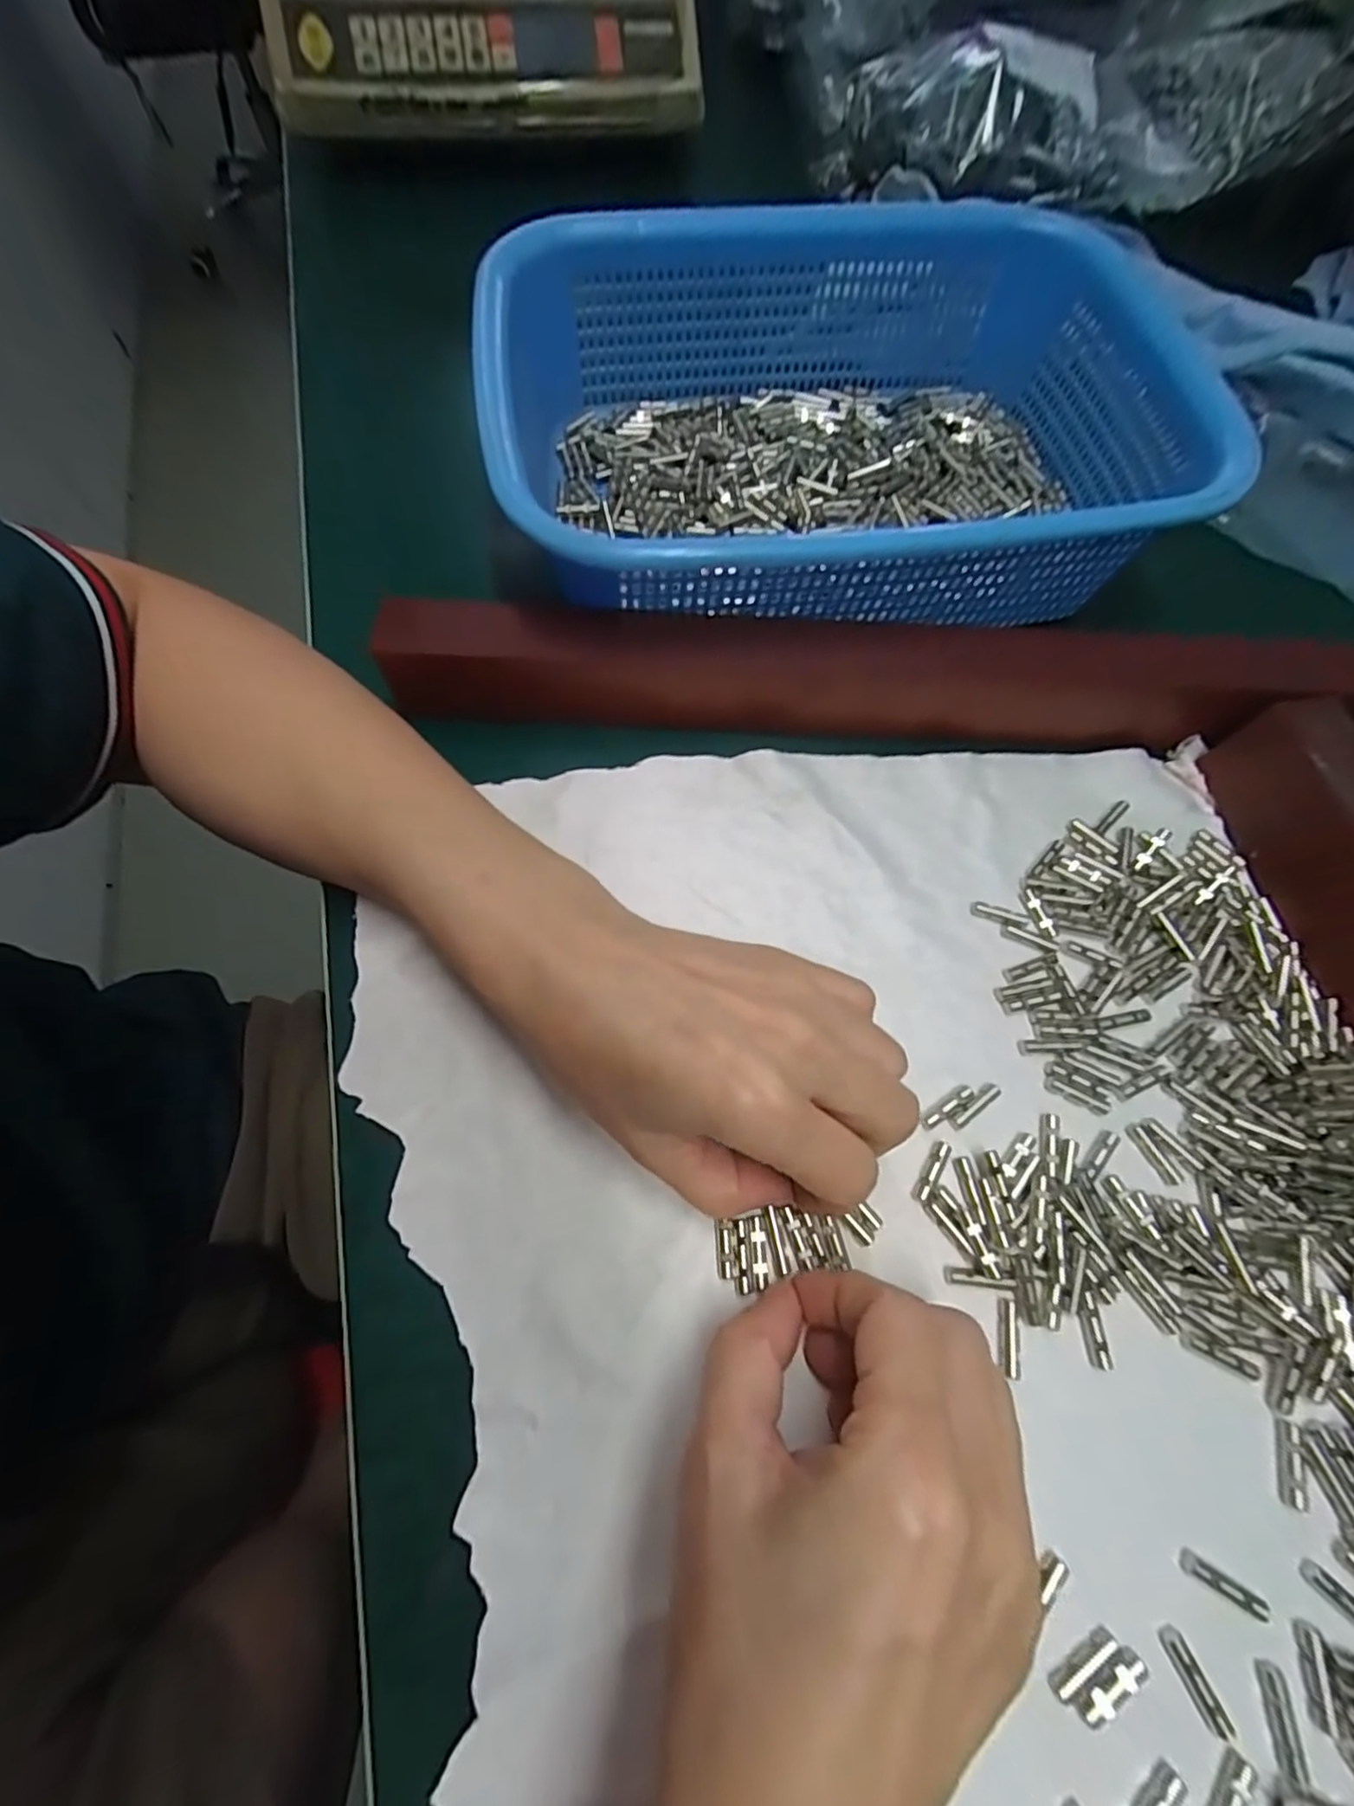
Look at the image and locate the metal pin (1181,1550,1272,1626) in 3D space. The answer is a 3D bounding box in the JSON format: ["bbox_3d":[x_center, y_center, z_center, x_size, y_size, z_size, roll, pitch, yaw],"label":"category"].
[{"bbox_3d":[0.146,0.182,0.168,0.022,0.004,0.005,29,71,11],"label":"metal pin"}]

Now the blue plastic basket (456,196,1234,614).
[{"bbox_3d":[0.076,-0.206,0.280,0.293,0.075,0.202,-9,69,-4],"label":"blue plastic basket"}]

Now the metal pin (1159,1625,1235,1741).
[{"bbox_3d":[0.132,0.199,0.160,0.006,0.004,0.022,-21,70,-8],"label":"metal pin"}]

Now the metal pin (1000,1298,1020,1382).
[{"bbox_3d":[0.099,0.129,0.188,0.004,0.004,0.020,7,69,3],"label":"metal pin"}]

